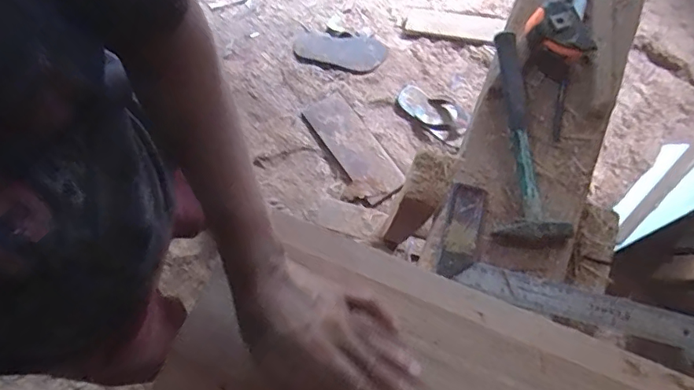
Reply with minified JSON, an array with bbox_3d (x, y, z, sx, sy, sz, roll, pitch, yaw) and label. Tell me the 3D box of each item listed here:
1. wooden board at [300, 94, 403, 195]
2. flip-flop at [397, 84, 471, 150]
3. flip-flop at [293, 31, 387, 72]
[{"bbox_3d":[0.019,-0.134,1.363,0.119,0.025,0.313,-36,74,-7],"label":"wooden board"},{"bbox_3d":[0.241,-0.235,1.393,0.212,0.043,0.105,41,80,14],"label":"flip-flop"},{"bbox_3d":[-0.020,-0.410,1.452,0.256,0.024,0.104,6,73,6],"label":"flip-flop"}]

